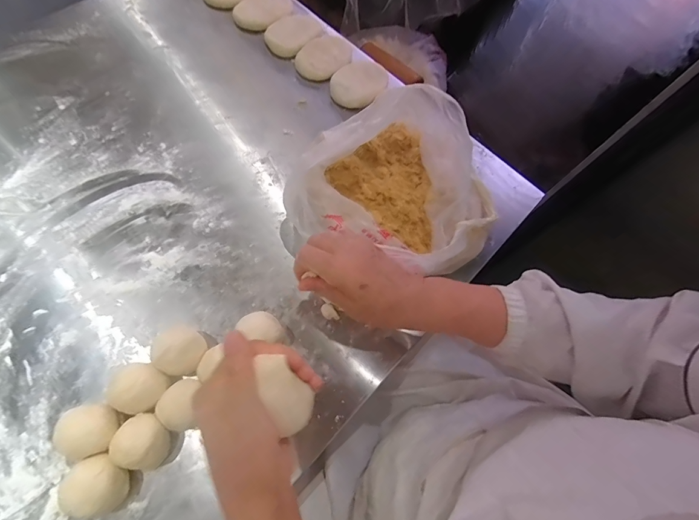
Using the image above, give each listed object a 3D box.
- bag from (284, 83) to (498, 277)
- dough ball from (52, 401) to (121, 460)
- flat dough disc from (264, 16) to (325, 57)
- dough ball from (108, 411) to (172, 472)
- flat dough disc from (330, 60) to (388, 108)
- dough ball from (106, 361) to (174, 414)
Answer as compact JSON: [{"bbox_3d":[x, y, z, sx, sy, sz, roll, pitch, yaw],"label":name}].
[{"bbox_3d":[0.073,-0.104,0.451,0.237,0.098,0.208,18,70,4],"label":"bag"},{"bbox_3d":[-0.259,0.171,0.351,0.041,0.051,0.046,-8,71,-9],"label":"dough ball"},{"bbox_3d":[-0.094,-0.397,0.603,0.100,0.018,0.071,-38,78,-17],"label":"flat dough disc"},{"bbox_3d":[-0.206,0.187,0.353,0.047,0.057,0.046,2,70,-5],"label":"dough ball"},{"bbox_3d":[0.022,-0.295,0.576,0.102,0.025,0.069,-25,74,-14],"label":"flat dough disc"},{"bbox_3d":[-0.220,0.136,0.368,0.044,0.053,0.047,2,70,-5],"label":"dough ball"}]

